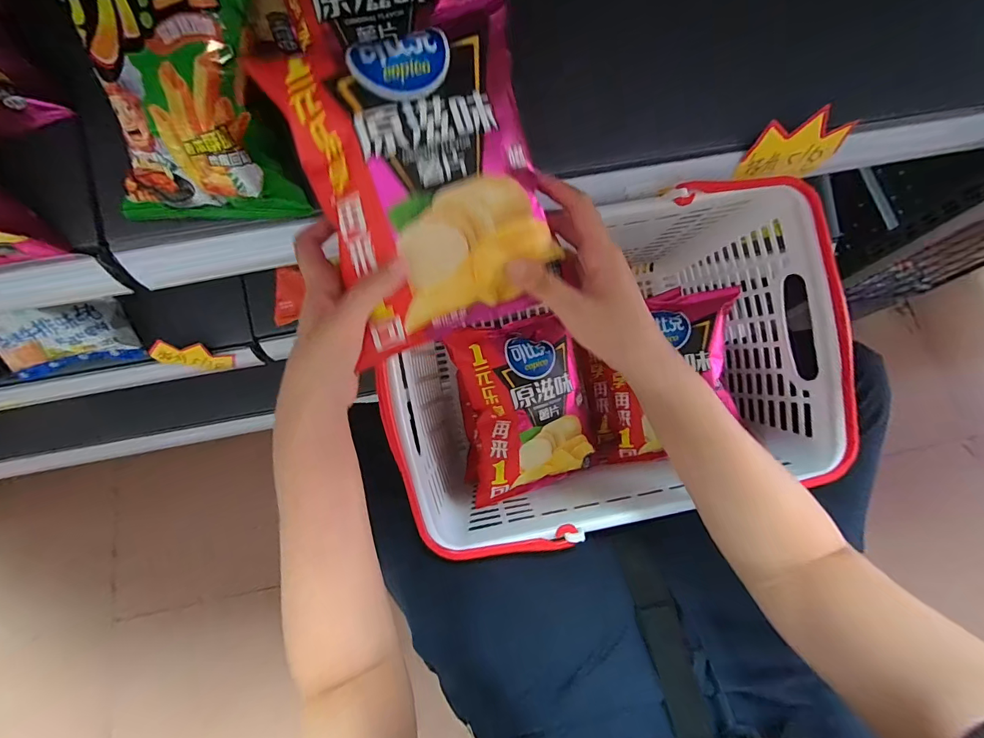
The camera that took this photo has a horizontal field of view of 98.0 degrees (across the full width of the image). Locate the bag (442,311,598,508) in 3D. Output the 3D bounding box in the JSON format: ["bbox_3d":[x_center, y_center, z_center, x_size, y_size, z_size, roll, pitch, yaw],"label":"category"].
[{"bbox_3d":[0.041,0.043,0.481,0.144,0.059,0.190,-15,105,-29],"label":"bag"}]

